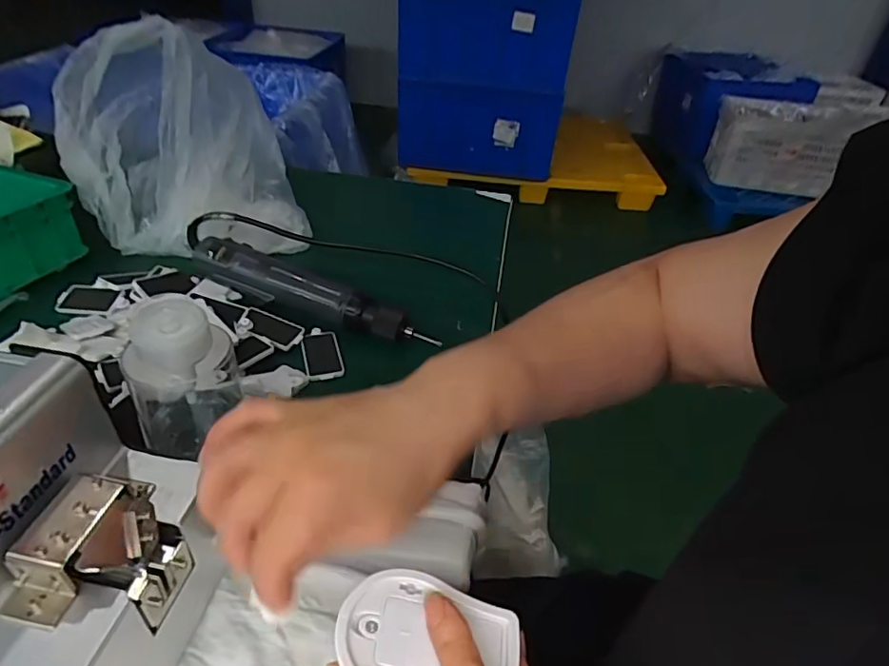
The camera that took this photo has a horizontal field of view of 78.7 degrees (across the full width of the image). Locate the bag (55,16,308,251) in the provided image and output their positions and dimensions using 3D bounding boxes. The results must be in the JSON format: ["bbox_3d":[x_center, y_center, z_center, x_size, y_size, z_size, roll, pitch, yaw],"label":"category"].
[{"bbox_3d":[-0.279,-0.200,0.579,0.214,0.207,0.181,-19,44,-29],"label":"bag"}]

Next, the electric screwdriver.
[{"bbox_3d":[-0.130,-0.037,0.526,0.260,0.042,0.040,19,39,17],"label":"electric screwdriver"}]

